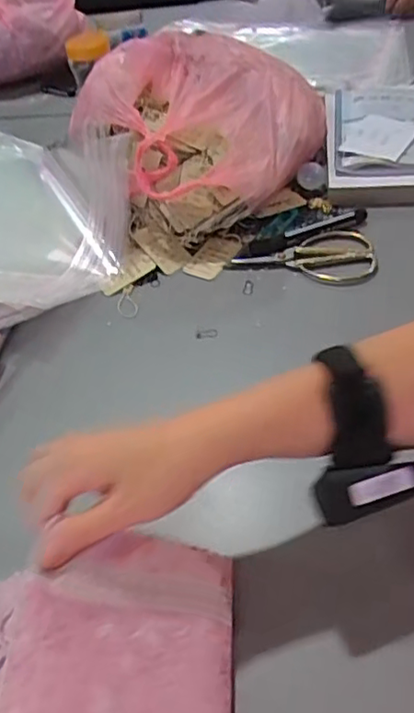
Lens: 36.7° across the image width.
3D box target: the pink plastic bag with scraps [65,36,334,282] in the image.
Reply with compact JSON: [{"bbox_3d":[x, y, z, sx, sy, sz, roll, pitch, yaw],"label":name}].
[{"bbox_3d":[-0.028,-0.252,0.730,0.258,0.151,0.263,18,50,24],"label":"pink plastic bag with scraps"}]

